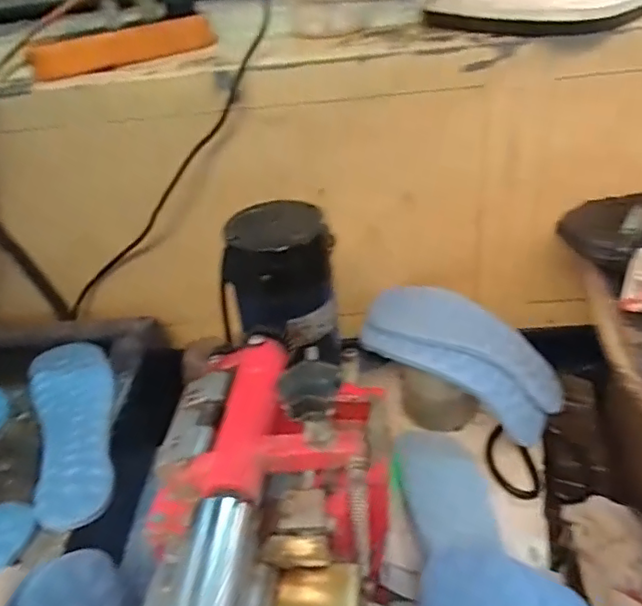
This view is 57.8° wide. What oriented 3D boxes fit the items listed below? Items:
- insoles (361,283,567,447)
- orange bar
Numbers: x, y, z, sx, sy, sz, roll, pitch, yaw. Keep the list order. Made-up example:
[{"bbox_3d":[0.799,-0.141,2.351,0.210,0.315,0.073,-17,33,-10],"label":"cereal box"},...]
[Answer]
[{"bbox_3d":[0.150,0.057,0.635,0.214,0.082,0.116,21,46,32],"label":"insoles"},{"bbox_3d":[-0.217,-0.284,0.649,0.199,0.037,0.022,-19,39,-15],"label":"orange bar"}]

